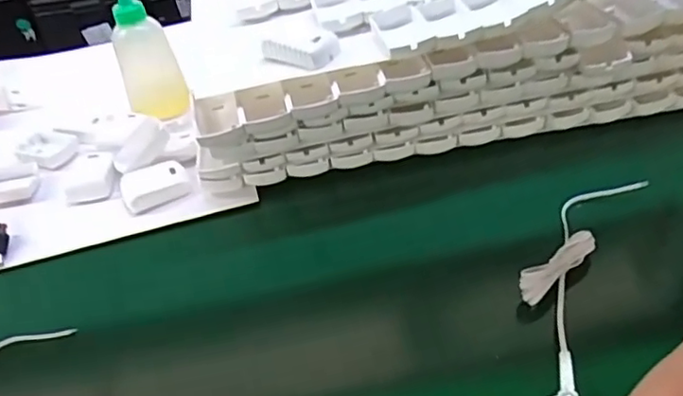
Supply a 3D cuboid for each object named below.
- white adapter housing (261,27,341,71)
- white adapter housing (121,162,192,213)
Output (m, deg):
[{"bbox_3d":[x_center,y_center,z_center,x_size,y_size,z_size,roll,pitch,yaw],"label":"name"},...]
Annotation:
[{"bbox_3d":[-0.033,-0.128,0.508,0.055,0.020,0.041,24,46,24],"label":"white adapter housing"},{"bbox_3d":[-0.173,-0.012,0.570,0.059,0.022,0.044,-15,44,-17],"label":"white adapter housing"}]

